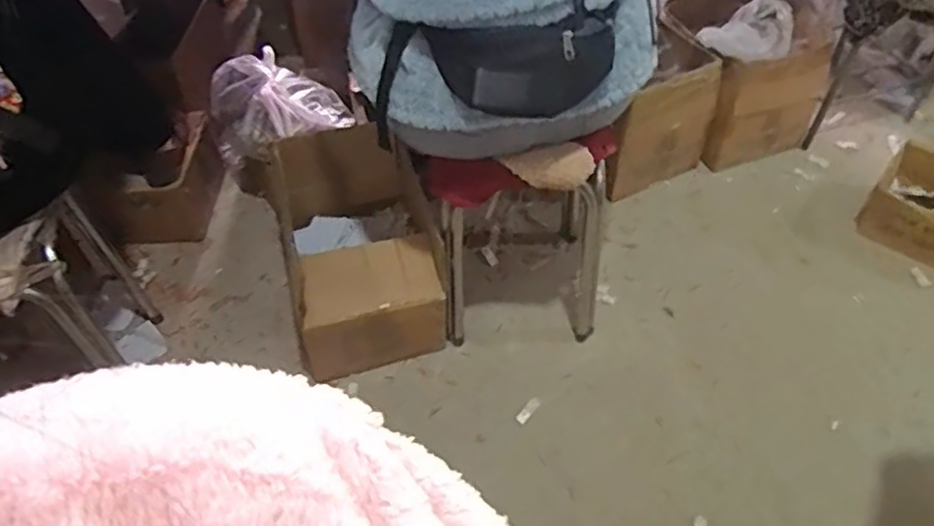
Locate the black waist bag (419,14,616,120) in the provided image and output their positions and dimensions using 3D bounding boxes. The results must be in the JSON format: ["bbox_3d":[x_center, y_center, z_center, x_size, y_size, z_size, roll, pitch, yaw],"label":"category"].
[{"bbox_3d":[0.077,-0.266,0.921,0.252,0.127,0.065,-8,35,-11],"label":"black waist bag"}]

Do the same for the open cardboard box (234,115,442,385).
[{"bbox_3d":[-0.234,-0.028,1.352,0.338,0.272,0.373,-6,50,-6],"label":"open cardboard box"}]

